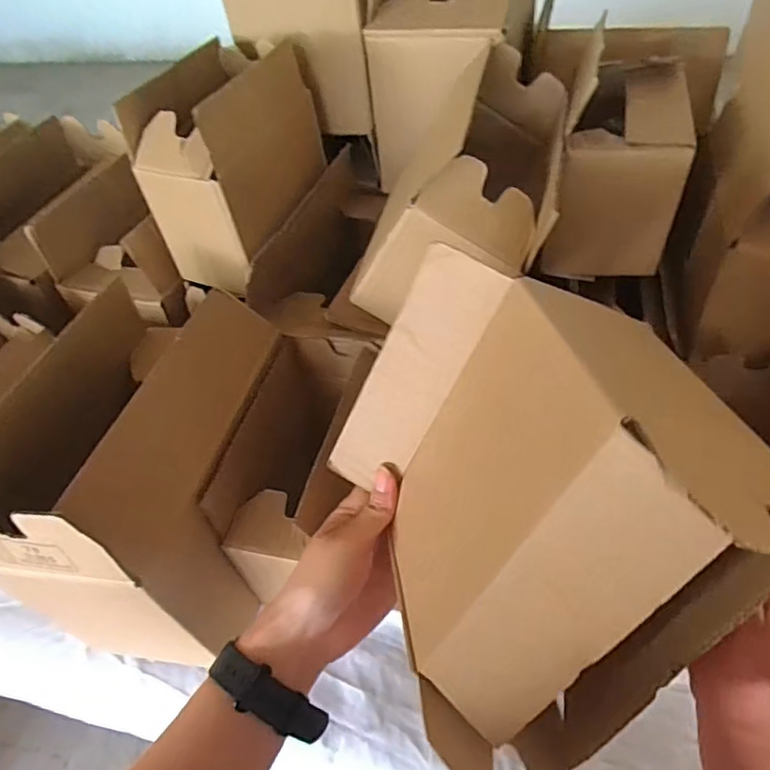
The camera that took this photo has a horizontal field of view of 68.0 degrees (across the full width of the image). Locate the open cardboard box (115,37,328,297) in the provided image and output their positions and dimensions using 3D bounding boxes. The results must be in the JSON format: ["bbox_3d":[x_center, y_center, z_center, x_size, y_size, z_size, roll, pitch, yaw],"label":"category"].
[{"bbox_3d":[-0.140,-0.208,0.527,0.106,0.145,0.186,9,49,15],"label":"open cardboard box"}]

